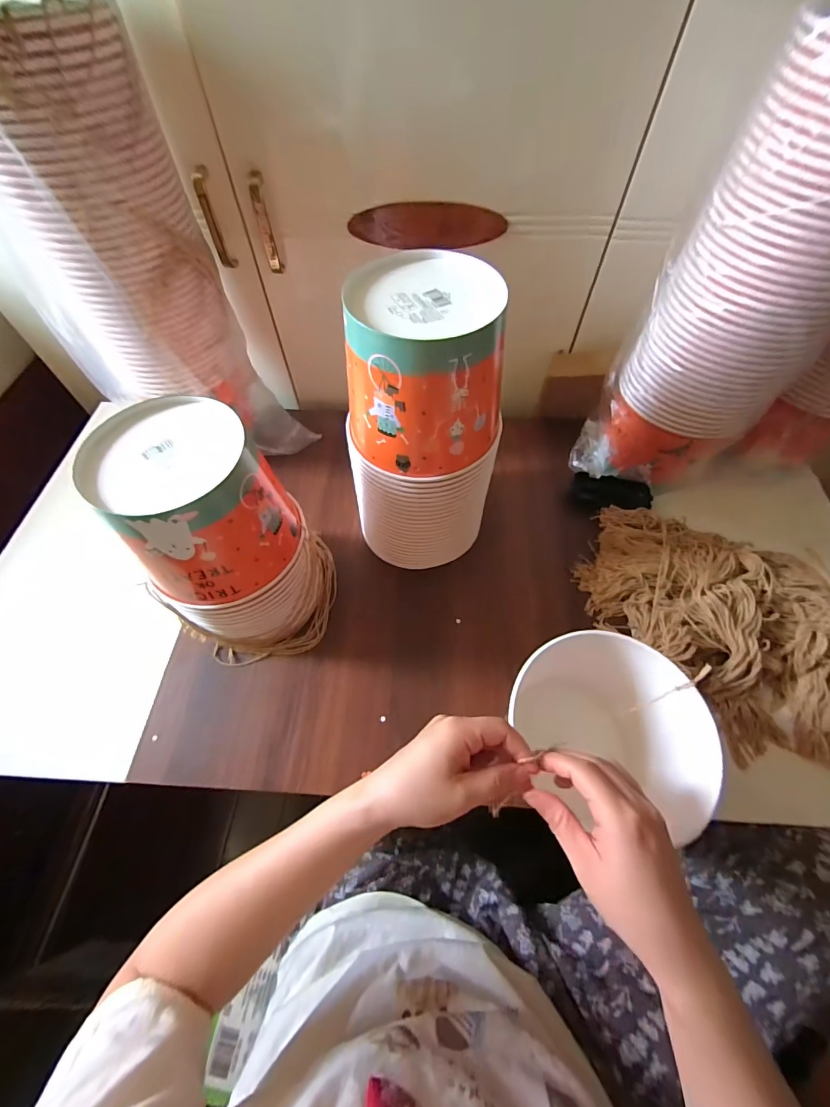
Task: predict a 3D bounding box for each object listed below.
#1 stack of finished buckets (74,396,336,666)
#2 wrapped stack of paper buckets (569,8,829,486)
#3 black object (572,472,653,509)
[{"bbox_3d":[-0.185,-0.007,0.428,0.156,0.241,0.166,-1,59,-1],"label":"stack of finished buckets"},{"bbox_3d":[0.330,-0.232,0.445,0.142,0.425,0.157,-9,60,-6],"label":"wrapped stack of paper buckets"},{"bbox_3d":[0.283,-0.089,0.592,0.103,0.024,0.050,13,61,8],"label":"black object"}]

